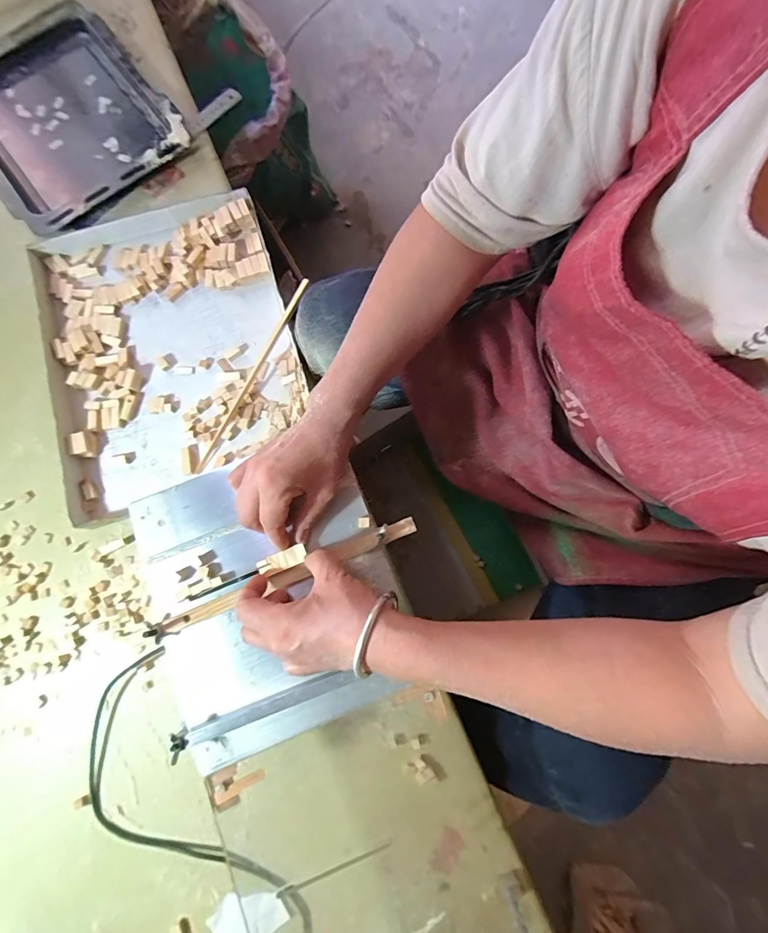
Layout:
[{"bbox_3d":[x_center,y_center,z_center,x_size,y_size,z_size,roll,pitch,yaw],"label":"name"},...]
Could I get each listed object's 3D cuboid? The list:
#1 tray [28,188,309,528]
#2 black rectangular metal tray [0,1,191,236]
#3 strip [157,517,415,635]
[{"bbox_3d":[-0.287,-0.161,0.530,0.322,0.037,0.371,-19,79,-4],"label":"tray"},{"bbox_3d":[-0.490,-0.535,0.609,0.274,0.033,0.371,-39,81,-7],"label":"black rectangular metal tray"},{"bbox_3d":[-0.091,0.105,0.388,0.258,0.010,0.019,-23,79,-3],"label":"strip"}]

